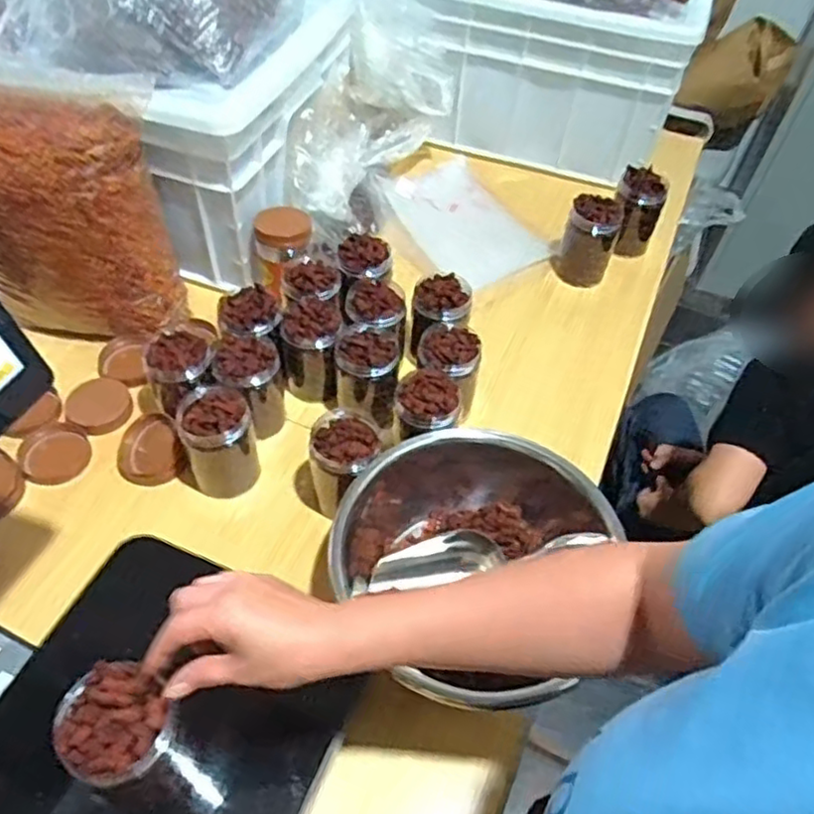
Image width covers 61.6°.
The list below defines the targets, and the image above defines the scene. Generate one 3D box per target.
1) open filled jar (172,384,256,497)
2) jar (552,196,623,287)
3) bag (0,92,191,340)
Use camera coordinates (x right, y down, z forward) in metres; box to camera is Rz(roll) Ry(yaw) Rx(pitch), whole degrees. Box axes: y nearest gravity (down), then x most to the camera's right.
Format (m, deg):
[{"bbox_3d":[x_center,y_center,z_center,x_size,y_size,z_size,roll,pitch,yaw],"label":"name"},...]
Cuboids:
[{"bbox_3d":[-0.221,0.043,0.805,0.073,0.123,0.073,2,52,-3],"label":"open filled jar"},{"bbox_3d":[0.286,-0.269,1.078,0.085,0.122,0.077,20,53,11],"label":"jar"},{"bbox_3d":[-0.440,-0.231,0.874,0.243,0.281,0.125,3,52,-2],"label":"bag"}]

